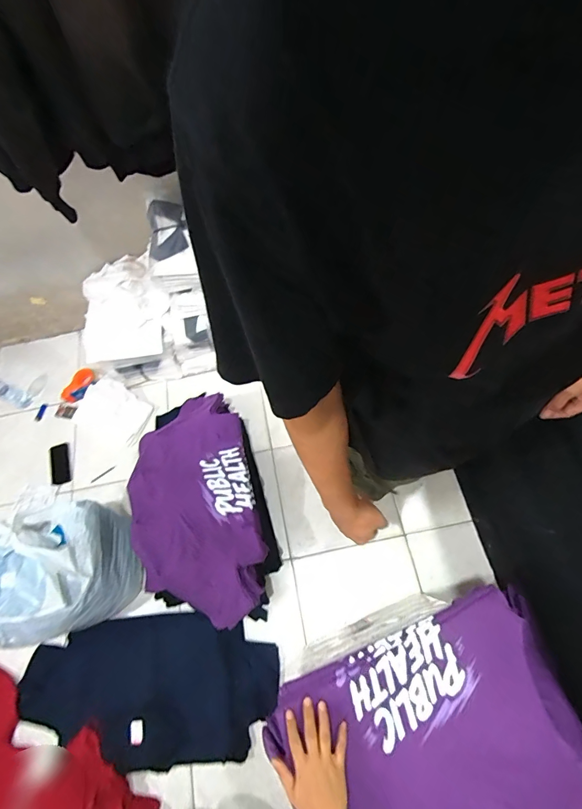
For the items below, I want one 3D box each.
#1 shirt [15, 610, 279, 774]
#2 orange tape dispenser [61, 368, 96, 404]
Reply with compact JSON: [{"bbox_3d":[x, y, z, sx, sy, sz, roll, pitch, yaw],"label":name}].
[{"bbox_3d":[-0.433,0.844,1.121,0.788,0.062,0.377,-4,69,-1],"label":"shirt"},{"bbox_3d":[-0.855,-0.073,1.533,0.077,0.065,0.159,29,72,11],"label":"orange tape dispenser"}]

